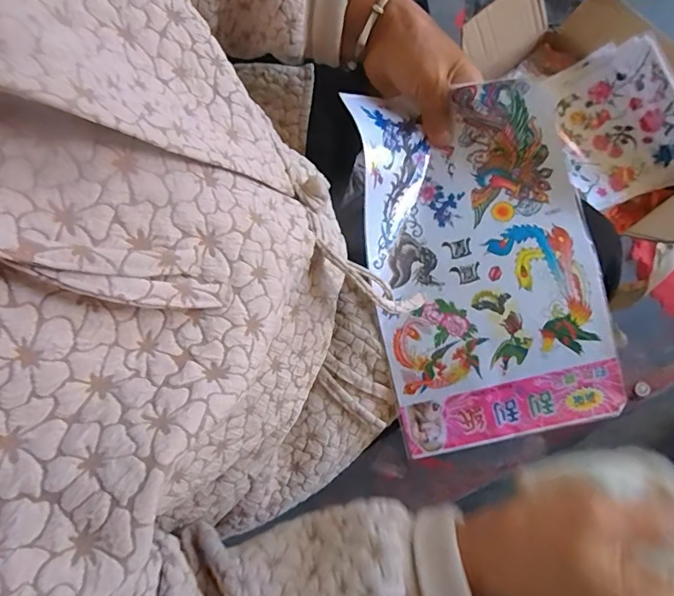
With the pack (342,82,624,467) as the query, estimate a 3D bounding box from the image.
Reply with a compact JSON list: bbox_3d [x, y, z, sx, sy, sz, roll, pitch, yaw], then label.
[{"bbox_3d":[0.107,-0.025,0.340,0.168,0.061,0.266,-11,87,3],"label":"pack"}]

